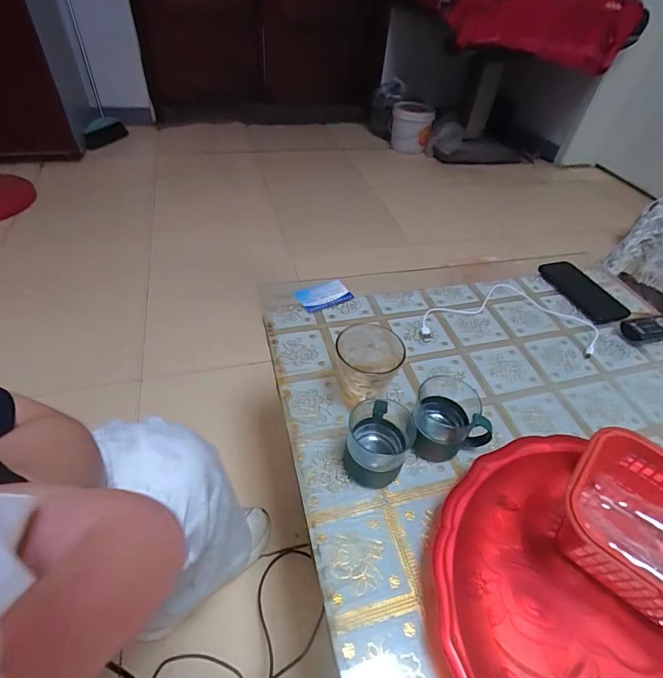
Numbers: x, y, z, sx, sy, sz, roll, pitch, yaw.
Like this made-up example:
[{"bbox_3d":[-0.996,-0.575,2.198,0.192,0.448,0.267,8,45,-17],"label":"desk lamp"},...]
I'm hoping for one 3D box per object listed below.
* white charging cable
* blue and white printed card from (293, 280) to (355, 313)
[{"bbox_3d":[0.303,-0.042,0.694,0.302,0.011,0.164,8,45,1],"label":"white charging cable"},{"bbox_3d":[-0.013,-0.076,0.698,0.092,0.012,0.055,-16,50,-21],"label":"blue and white printed card"}]

